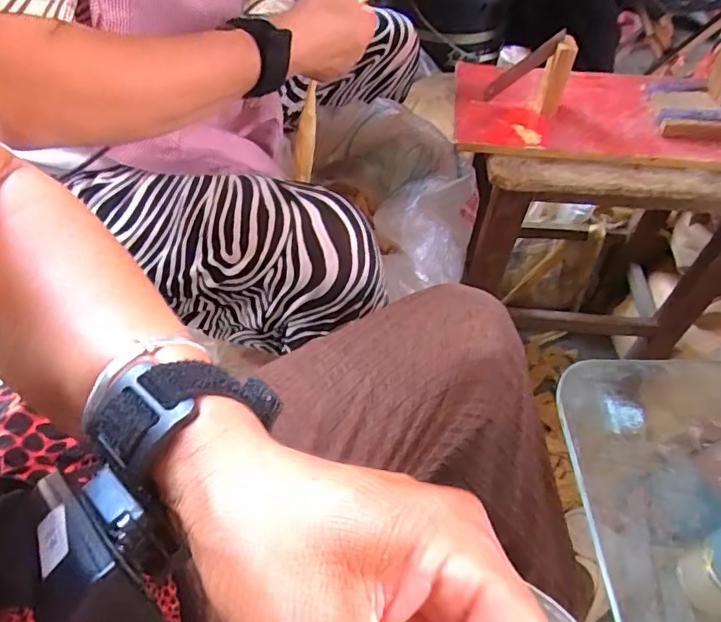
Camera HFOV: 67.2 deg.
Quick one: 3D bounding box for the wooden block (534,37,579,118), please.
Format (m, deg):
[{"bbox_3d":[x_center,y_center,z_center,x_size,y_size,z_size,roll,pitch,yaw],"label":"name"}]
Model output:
[{"bbox_3d":[0.211,-0.252,0.589,0.027,0.078,0.023,18,51,13],"label":"wooden block"}]

